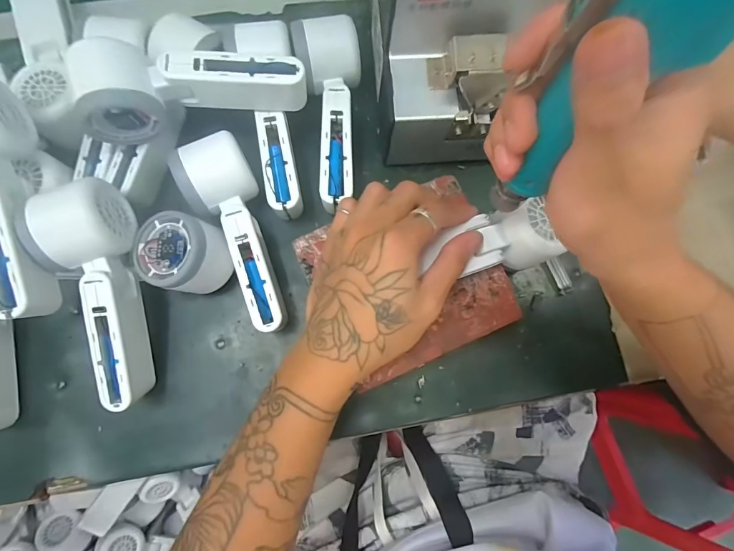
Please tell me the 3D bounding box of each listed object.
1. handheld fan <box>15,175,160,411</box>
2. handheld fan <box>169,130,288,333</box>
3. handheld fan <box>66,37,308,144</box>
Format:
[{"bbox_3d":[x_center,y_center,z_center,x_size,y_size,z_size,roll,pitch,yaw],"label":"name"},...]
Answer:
[{"bbox_3d":[-0.195,0.018,0.295,0.050,0.050,0.166,-11,96,-3],"label":"handheld fan"},{"bbox_3d":[-0.098,-0.031,0.323,0.051,0.062,0.155,-25,81,-6],"label":"handheld fan"},{"bbox_3d":[-0.132,-0.149,0.305,0.163,0.058,0.059,-14,80,-4],"label":"handheld fan"}]

